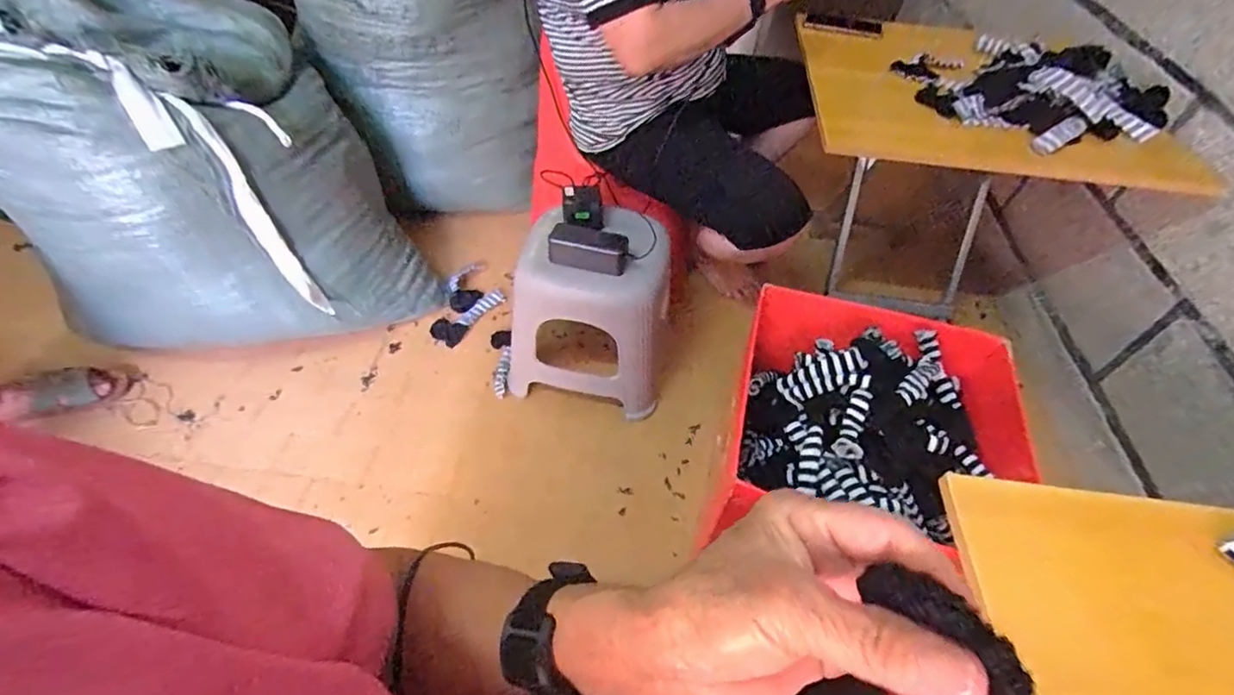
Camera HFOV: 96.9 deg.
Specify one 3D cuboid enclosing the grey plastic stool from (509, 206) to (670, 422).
[{"bbox_3d":[-0.050,-0.078,1.063,0.296,0.321,0.246,8,48,4],"label":"grey plastic stool"}]

